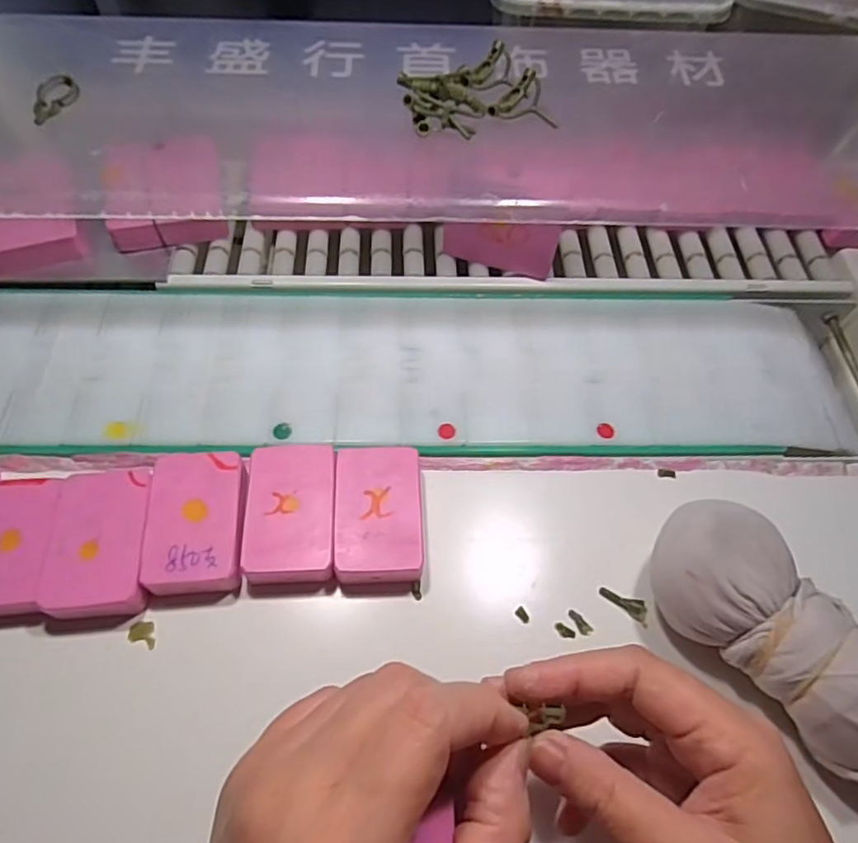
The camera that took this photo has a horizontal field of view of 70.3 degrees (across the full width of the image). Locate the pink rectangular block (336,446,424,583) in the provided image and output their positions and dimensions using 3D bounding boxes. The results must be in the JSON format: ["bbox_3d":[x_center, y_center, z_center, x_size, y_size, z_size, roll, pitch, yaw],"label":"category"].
[{"bbox_3d":[-0.027,0.051,0.326,0.045,0.022,0.072,-1,59,-4],"label":"pink rectangular block"}]

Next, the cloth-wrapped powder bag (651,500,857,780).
[{"bbox_3d":[0.203,0.128,0.270,0.238,0.057,0.070,35,63,17],"label":"cloth-wrapped powder bag"}]

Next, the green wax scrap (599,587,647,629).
[{"bbox_3d":[0.103,0.094,0.315,0.028,0.004,0.010,32,62,15],"label":"green wax scrap"}]

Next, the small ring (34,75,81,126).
[{"bbox_3d":[-0.211,-0.181,0.346,0.020,0.011,0.035,-1,59,-4],"label":"small ring"}]

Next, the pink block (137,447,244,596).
[{"bbox_3d":[-0.120,0.053,0.320,0.048,0.021,0.073,-5,59,-6],"label":"pink block"}]

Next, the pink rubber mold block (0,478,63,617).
[{"bbox_3d":[-0.212,0.063,0.311,0.044,0.019,0.074,-3,59,-5],"label":"pink rubber mold block"}]

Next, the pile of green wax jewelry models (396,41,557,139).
[{"bbox_3d":[0.023,-0.191,0.352,0.085,0.017,0.062,-18,61,-13],"label":"pile of green wax jewelry models"}]

